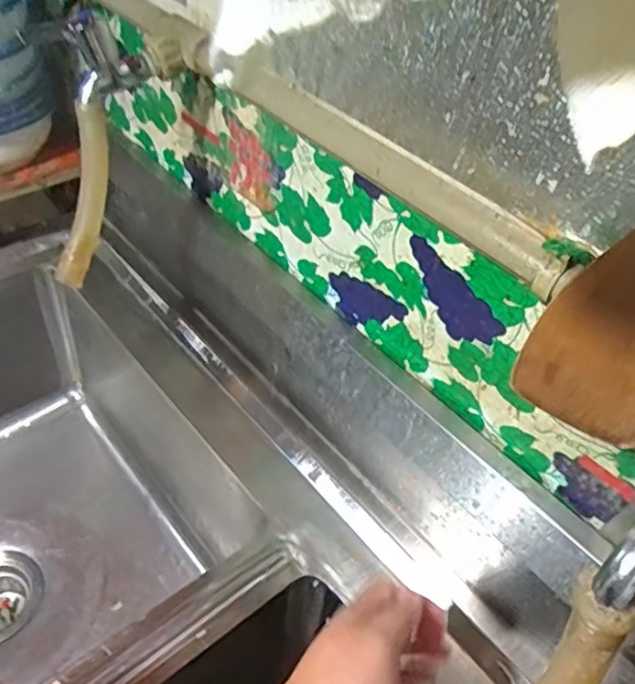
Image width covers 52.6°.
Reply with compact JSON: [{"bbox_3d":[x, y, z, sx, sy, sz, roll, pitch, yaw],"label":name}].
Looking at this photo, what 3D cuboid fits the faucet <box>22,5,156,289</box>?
[{"bbox_3d":[-0.193,-0.155,0.542,0.048,0.221,0.091,16,22,9],"label":"faucet"}]

